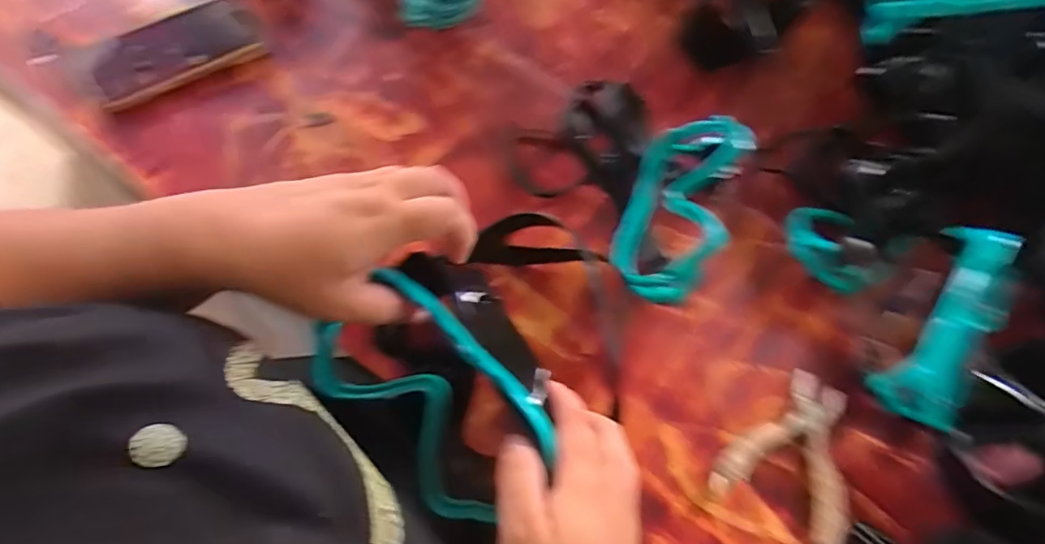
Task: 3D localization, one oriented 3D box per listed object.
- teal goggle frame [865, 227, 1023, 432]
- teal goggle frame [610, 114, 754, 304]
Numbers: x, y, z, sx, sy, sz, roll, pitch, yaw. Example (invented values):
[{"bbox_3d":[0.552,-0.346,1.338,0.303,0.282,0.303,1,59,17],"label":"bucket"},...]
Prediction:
[{"bbox_3d":[0.330,0.039,0.416,0.061,0.040,0.159,32,81,11],"label":"teal goggle frame"},{"bbox_3d":[0.126,-0.057,0.440,0.074,0.068,0.160,23,65,3],"label":"teal goggle frame"}]

